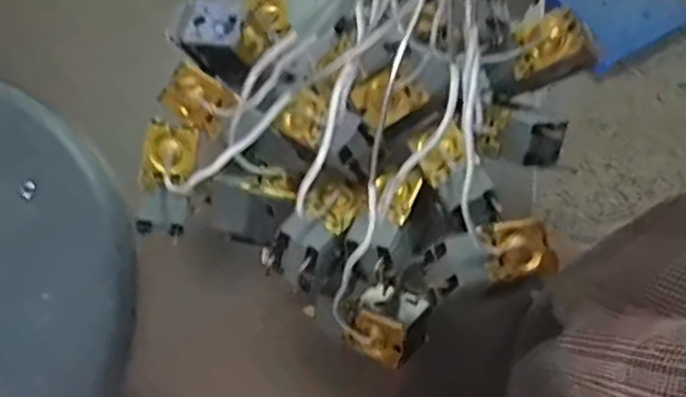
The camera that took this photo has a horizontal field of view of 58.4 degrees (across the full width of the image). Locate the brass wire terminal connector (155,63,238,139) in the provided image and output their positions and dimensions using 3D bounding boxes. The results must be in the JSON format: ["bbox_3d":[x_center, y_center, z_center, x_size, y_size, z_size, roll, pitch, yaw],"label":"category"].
[{"bbox_3d":[-0.068,-0.047,0.290,0.033,0.004,0.024,35,95,4],"label":"brass wire terminal connector"}]

